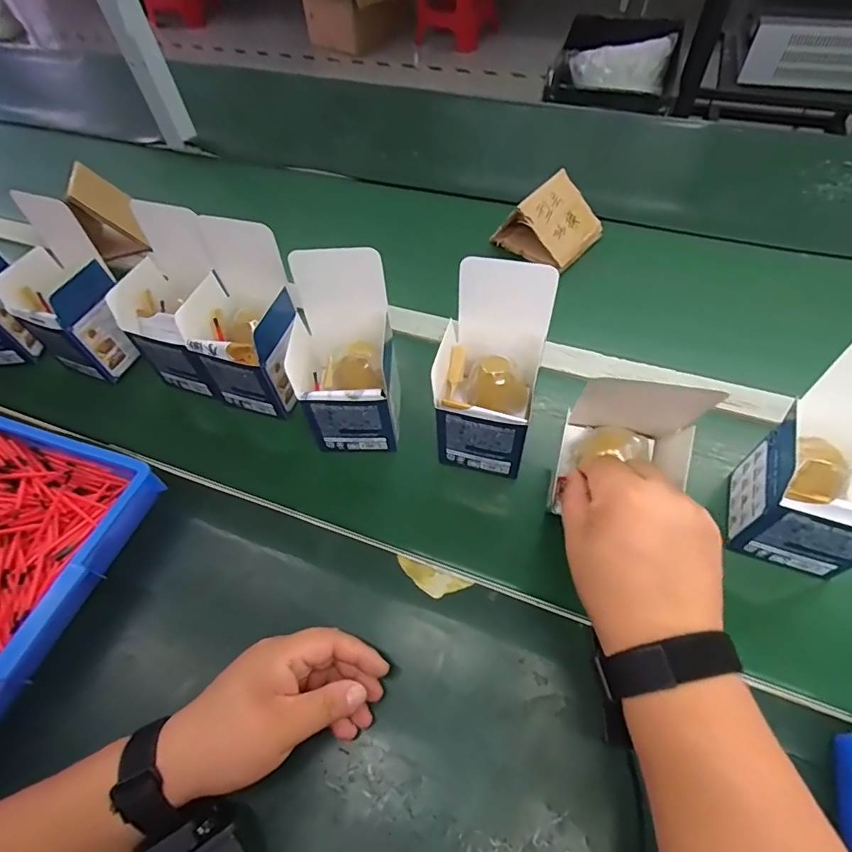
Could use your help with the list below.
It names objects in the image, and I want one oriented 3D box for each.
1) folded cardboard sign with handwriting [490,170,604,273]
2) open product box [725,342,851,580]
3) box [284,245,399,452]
[{"bbox_3d":[0.166,-0.273,0.645,0.107,0.068,0.103,-36,59,-20],"label":"folded cardboard sign with handwriting"},{"bbox_3d":[0.315,0.035,0.369,0.096,0.170,0.094,16,57,16],"label":"open product box"},{"bbox_3d":[-0.077,-0.063,0.461,0.090,0.170,0.098,-3,53,2],"label":"box"}]

